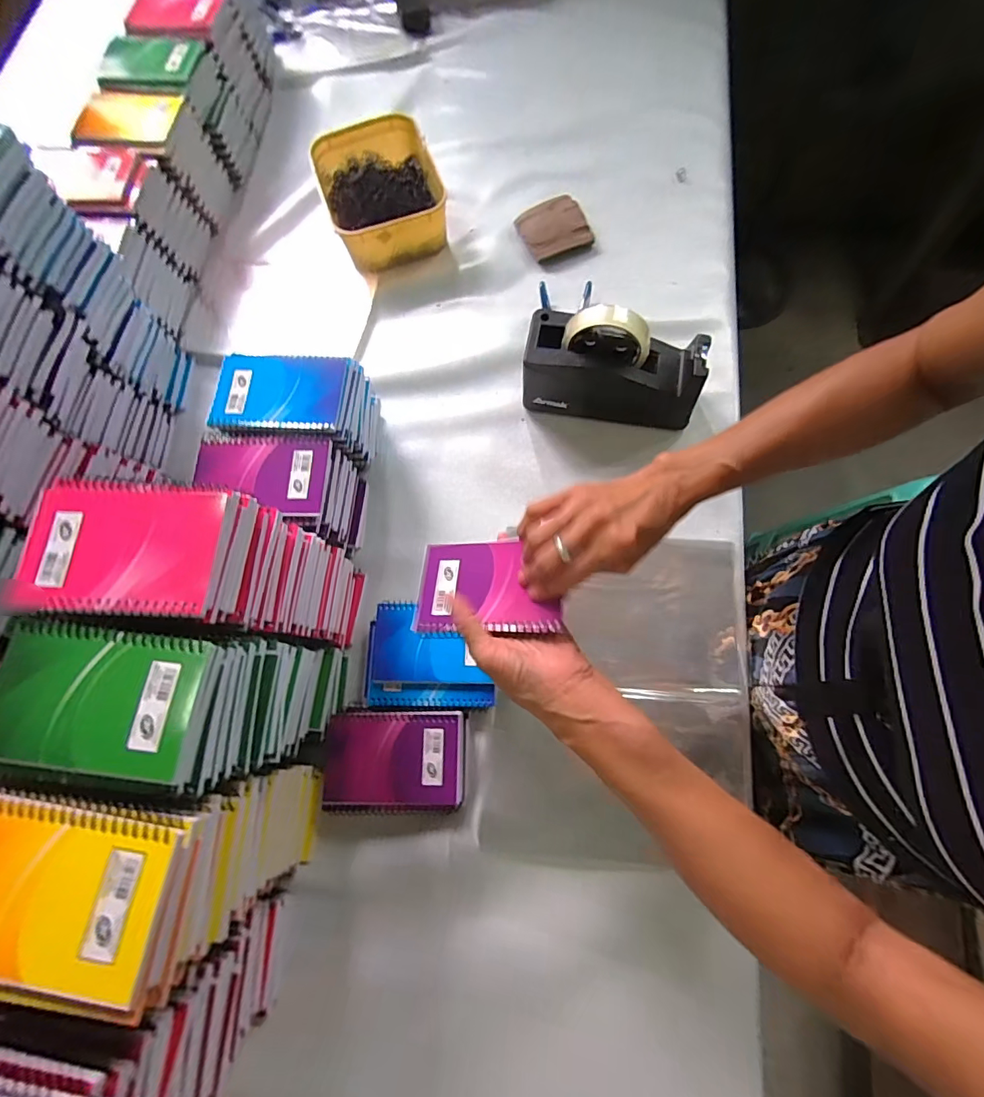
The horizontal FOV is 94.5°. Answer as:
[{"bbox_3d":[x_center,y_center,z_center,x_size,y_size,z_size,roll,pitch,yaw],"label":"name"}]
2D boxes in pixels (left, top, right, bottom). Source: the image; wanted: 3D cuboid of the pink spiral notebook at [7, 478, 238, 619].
[{"bbox_3d":[-0.244,-0.003,0.301,0.136,0.009,0.089,4,76,2],"label":"pink spiral notebook"}]

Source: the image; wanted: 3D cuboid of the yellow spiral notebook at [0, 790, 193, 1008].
[{"bbox_3d":[-0.245,0.189,0.251,0.132,0.013,0.087,7,76,3],"label":"yellow spiral notebook"}]

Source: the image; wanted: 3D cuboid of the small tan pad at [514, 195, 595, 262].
[{"bbox_3d":[0.089,-0.453,0.644,0.093,0.029,0.082,-23,76,-4],"label":"small tan pad"}]

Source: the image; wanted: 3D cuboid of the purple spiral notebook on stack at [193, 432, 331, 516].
[{"bbox_3d":[-0.229,-0.074,0.447,0.128,0.018,0.079,6,76,3],"label":"purple spiral notebook on stack"}]

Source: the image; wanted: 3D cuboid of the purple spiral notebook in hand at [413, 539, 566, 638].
[{"bbox_3d":[-0.007,0.029,0.384,0.126,0.008,0.084,-8,62,21],"label":"purple spiral notebook in hand"}]

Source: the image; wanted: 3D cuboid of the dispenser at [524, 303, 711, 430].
[{"bbox_3d":[0.138,-0.208,0.524,0.197,0.121,0.076,7,74,4],"label":"dispenser"}]

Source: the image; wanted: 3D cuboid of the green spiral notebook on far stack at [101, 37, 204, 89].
[{"bbox_3d":[-0.472,-0.674,0.629,0.135,0.019,0.091,11,76,4],"label":"green spiral notebook on far stack"}]

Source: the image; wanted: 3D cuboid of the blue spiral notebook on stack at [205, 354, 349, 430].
[{"bbox_3d":[-0.221,-0.160,0.467,0.129,0.018,0.088,4,72,1],"label":"blue spiral notebook on stack"}]

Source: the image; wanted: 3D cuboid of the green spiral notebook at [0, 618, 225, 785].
[{"bbox_3d":[-0.246,0.094,0.285,0.133,0.021,0.082,6,70,4],"label":"green spiral notebook"}]

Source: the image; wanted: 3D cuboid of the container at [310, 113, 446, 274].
[{"bbox_3d":[-0.159,-0.504,0.655,0.158,0.069,0.200,-16,73,-3],"label":"container"}]

